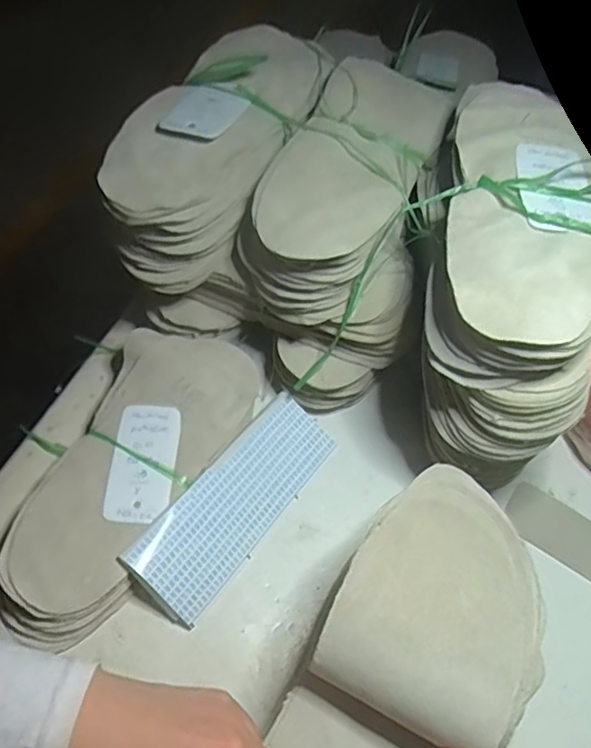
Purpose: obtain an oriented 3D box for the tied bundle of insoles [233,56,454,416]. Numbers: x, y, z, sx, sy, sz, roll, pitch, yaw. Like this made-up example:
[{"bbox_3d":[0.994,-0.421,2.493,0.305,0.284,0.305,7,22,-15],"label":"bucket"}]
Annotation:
[{"bbox_3d":[0.052,-0.133,0.550,0.144,0.168,0.273,18,56,7],"label":"tied bundle of insoles"}]

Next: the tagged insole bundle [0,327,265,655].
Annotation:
[{"bbox_3d":[-0.134,0.081,0.490,0.120,0.048,0.278,21,56,9],"label":"tagged insole bundle"}]

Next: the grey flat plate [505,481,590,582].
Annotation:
[{"bbox_3d":[0.237,0.141,0.524,0.101,0.004,0.052,31,63,16],"label":"grey flat plate"}]

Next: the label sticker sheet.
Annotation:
[{"bbox_3d":[-0.046,0.104,0.499,0.076,0.008,0.201,48,57,-9],"label":"label sticker sheet"}]

